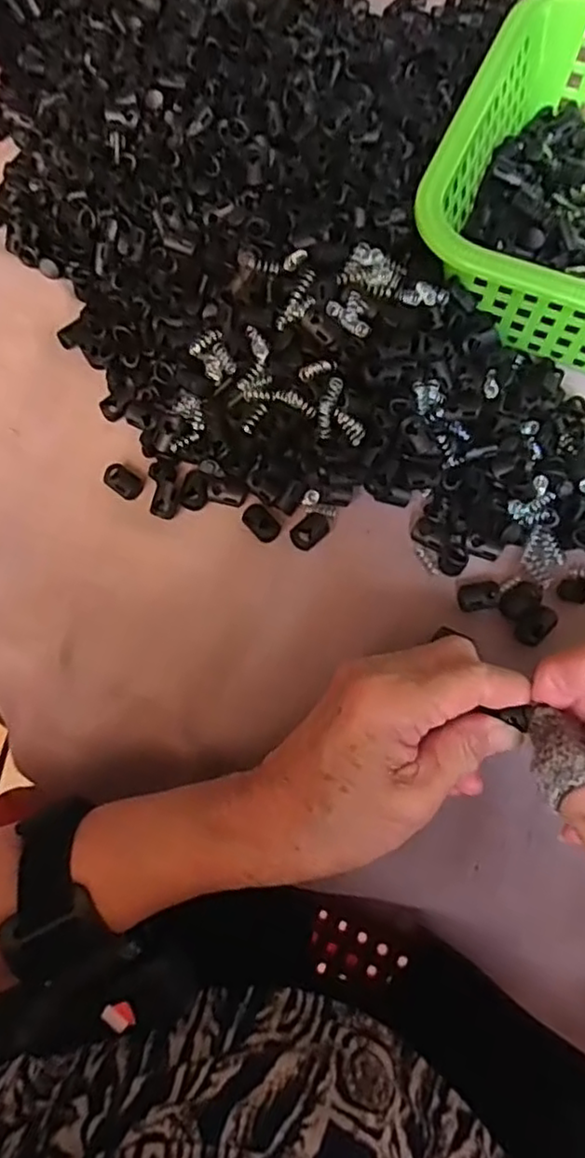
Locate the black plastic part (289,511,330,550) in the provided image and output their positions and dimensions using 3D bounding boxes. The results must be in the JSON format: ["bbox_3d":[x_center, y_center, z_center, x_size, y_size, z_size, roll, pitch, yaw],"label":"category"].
[{"bbox_3d":[0.009,-0.026,0.344,0.015,0.006,0.022,43,76,13],"label":"black plastic part"}]

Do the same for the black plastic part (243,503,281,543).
[{"bbox_3d":[-0.016,-0.030,0.344,0.020,0.009,0.014,41,76,13],"label":"black plastic part"}]

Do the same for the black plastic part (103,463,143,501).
[{"bbox_3d":[-0.091,-0.053,0.356,0.022,0.006,0.015,39,75,12],"label":"black plastic part"}]

